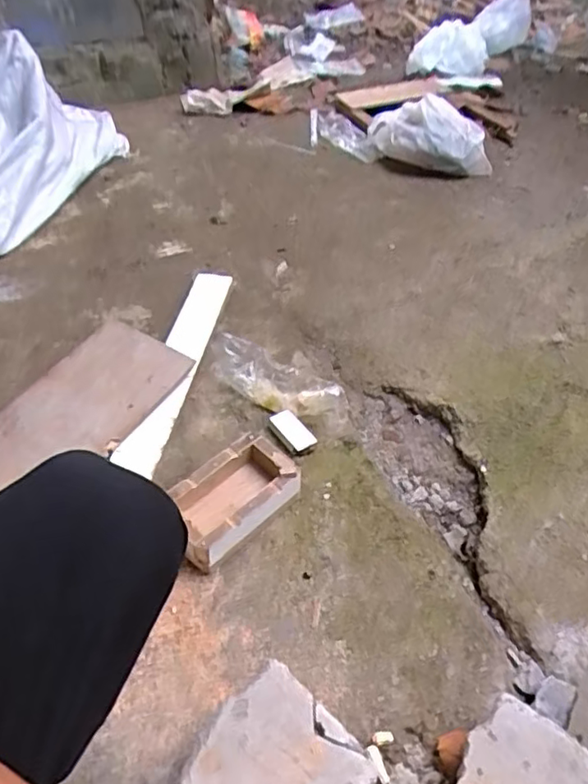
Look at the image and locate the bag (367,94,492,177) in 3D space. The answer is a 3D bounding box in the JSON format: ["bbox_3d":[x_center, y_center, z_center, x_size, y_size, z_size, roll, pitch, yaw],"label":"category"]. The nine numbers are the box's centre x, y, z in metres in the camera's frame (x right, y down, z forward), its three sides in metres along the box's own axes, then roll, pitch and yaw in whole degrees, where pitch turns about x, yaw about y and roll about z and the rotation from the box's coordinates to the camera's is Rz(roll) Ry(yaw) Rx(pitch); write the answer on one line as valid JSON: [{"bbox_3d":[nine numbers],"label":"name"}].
[{"bbox_3d":[0.347,-0.684,1.608,0.337,0.138,0.159,34,53,27],"label":"bag"}]

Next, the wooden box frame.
[{"bbox_3d":[-0.079,0.137,0.775,0.180,0.057,0.103,-34,55,-31],"label":"wooden box frame"}]

